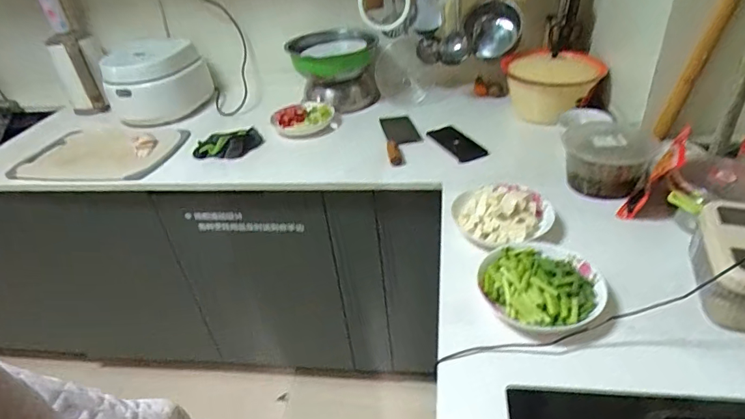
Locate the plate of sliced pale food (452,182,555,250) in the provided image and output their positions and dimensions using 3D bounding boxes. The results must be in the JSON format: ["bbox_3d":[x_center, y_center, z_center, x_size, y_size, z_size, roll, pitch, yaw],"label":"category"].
[{"bbox_3d":[0.232,0.004,0.829,0.175,0.056,0.166,3,36,13],"label":"plate of sliced pale food"}]

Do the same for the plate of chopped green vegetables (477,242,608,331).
[{"bbox_3d":[0.253,0.116,0.695,0.164,0.058,0.166,-5,35,3],"label":"plate of chopped green vegetables"}]

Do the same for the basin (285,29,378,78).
[{"bbox_3d":[-0.122,-0.444,1.296,0.233,0.093,0.208,-21,38,-19],"label":"basin"}]

